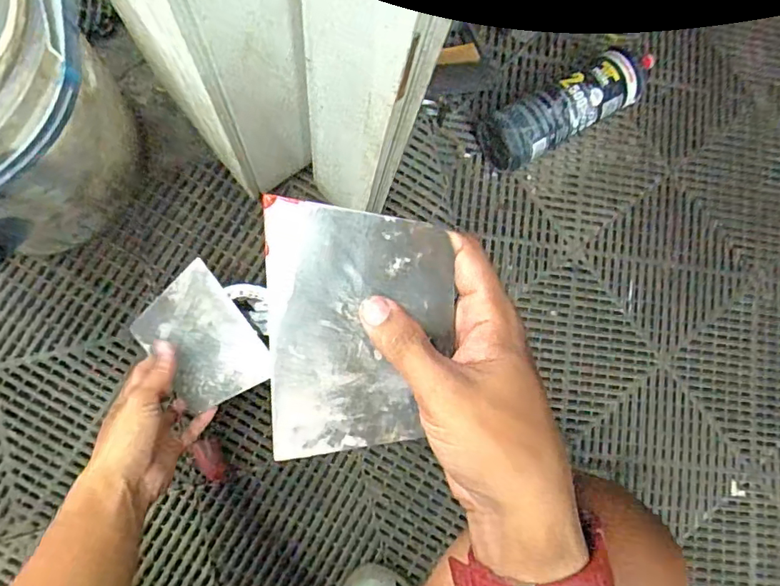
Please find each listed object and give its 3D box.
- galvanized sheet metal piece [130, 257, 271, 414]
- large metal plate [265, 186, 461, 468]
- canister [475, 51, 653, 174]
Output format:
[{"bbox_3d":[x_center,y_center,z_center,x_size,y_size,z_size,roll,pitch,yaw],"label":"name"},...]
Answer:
[{"bbox_3d":[-0.195,0.051,0.548,0.098,0.004,0.135,-37,92,-7],"label":"galvanized sheet metal piece"},{"bbox_3d":[-0.016,0.021,0.284,0.096,0.004,0.136,0,98,1],"label":"large metal plate"},{"bbox_3d":[0.250,-0.255,0.729,0.265,0.087,0.088,-27,87,-10],"label":"canister"}]

